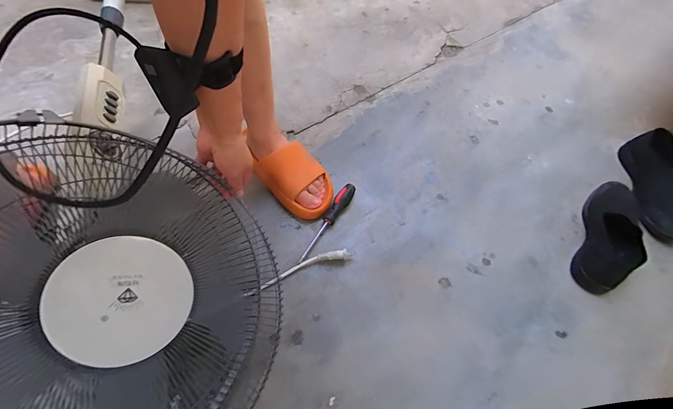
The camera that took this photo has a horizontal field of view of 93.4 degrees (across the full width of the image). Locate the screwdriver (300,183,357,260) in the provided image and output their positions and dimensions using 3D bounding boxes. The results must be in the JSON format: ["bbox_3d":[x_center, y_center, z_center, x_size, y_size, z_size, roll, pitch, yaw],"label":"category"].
[{"bbox_3d":[-0.017,0.031,0.602,0.025,0.025,0.182,29,60,13],"label":"screwdriver"}]

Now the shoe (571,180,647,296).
[{"bbox_3d":[0.535,0.042,0.619,0.071,0.078,0.272,29,60,13],"label":"shoe"}]

